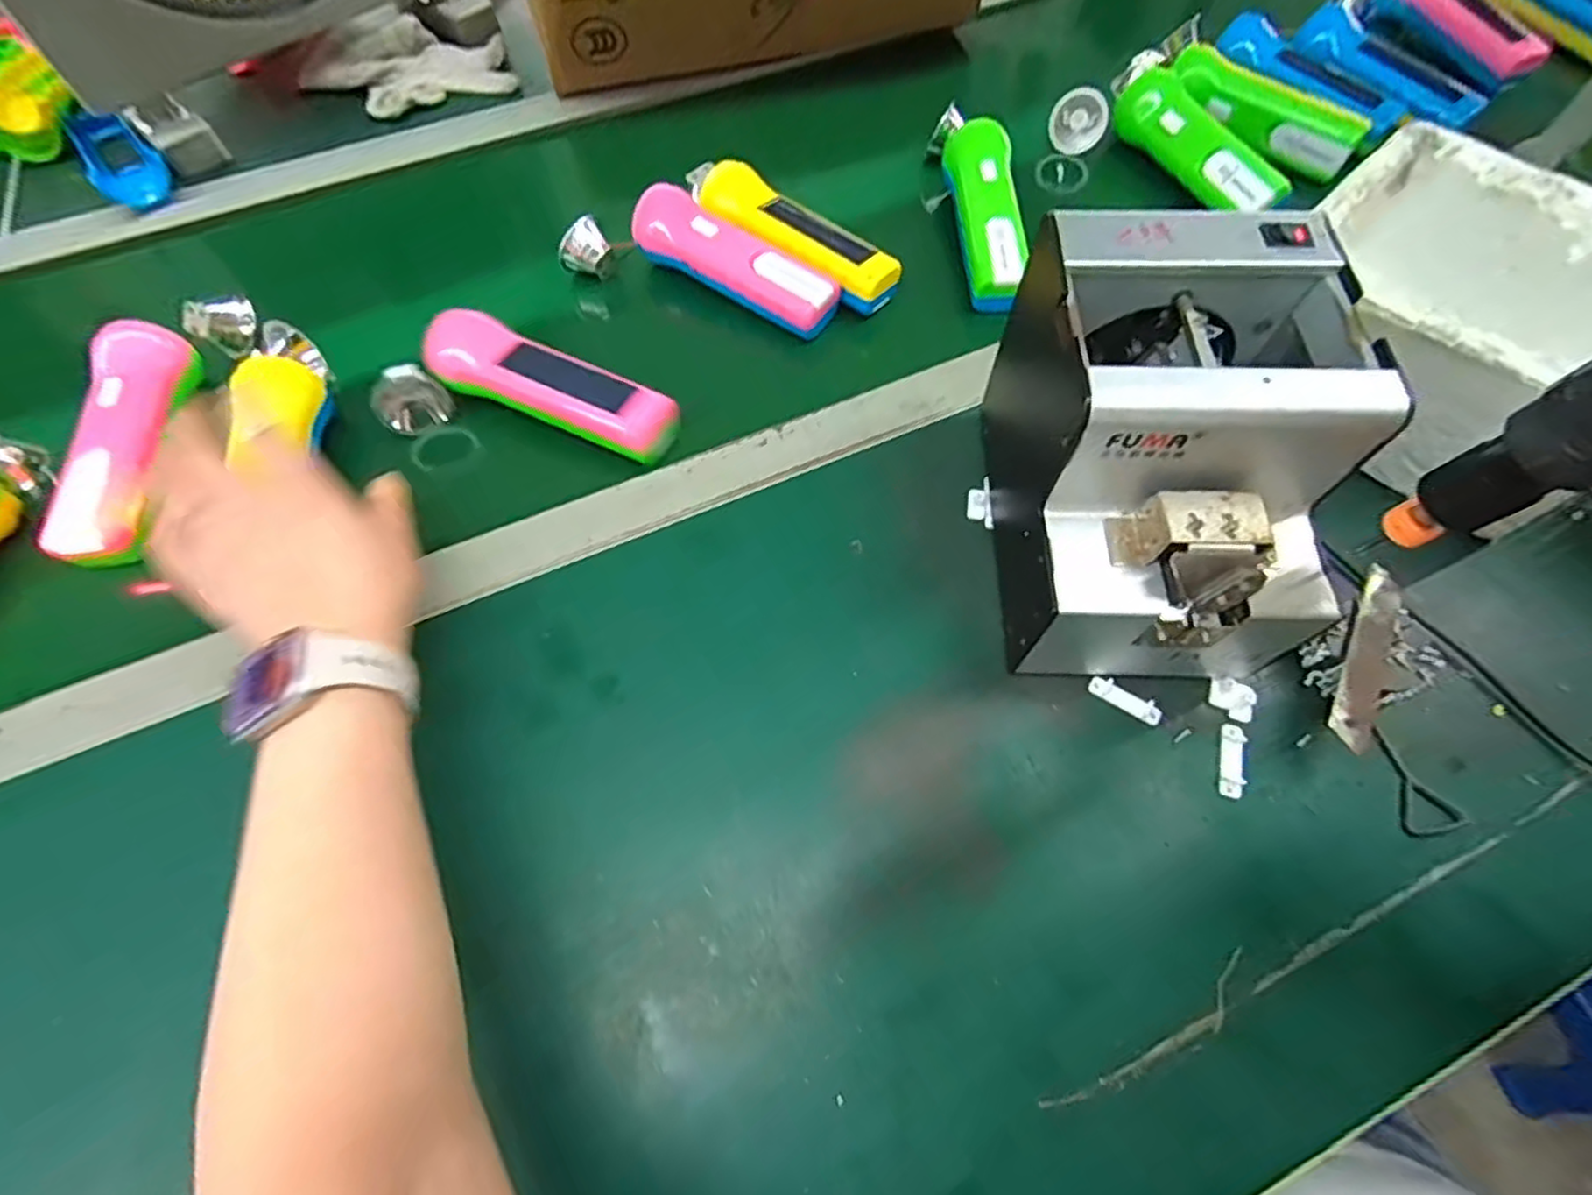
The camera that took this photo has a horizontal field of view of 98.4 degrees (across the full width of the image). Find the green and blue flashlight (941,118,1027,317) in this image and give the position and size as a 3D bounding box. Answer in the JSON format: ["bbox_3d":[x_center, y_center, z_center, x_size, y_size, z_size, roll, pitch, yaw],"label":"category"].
[{"bbox_3d":[0.143,-0.285,0.511,0.045,0.035,0.166,-2,63,1],"label":"green and blue flashlight"}]

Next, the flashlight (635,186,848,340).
[{"bbox_3d":[-0.046,-0.242,0.494,0.165,0.035,0.044,30,67,16],"label":"flashlight"}]

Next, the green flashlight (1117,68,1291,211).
[{"bbox_3d":[0.320,-0.356,0.545,0.037,0.044,0.158,-3,56,-48],"label":"green flashlight"}]

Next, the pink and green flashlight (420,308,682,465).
[{"bbox_3d":[-0.156,-0.136,0.437,0.164,0.034,0.046,22,65,13],"label":"pink and green flashlight"}]

